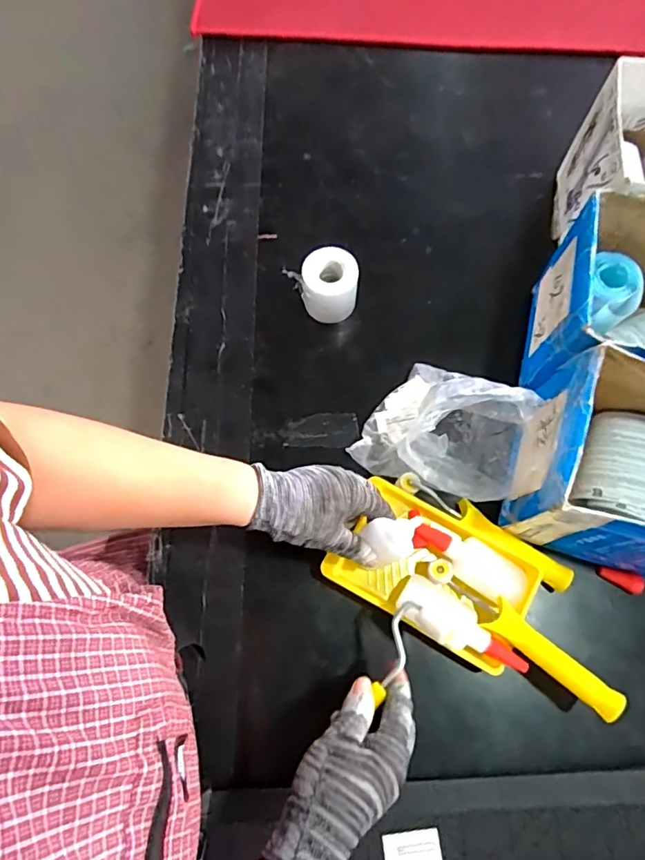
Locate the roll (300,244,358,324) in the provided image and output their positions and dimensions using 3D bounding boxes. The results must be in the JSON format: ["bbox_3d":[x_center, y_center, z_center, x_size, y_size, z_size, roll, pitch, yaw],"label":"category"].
[{"bbox_3d":[0.009,-0.175,0.638,0.065,0.067,0.065,0,72,1],"label":"roll"}]

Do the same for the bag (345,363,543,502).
[{"bbox_3d":[0.128,0.006,0.555,0.153,0.121,0.135,36,76,11],"label":"bag"}]

